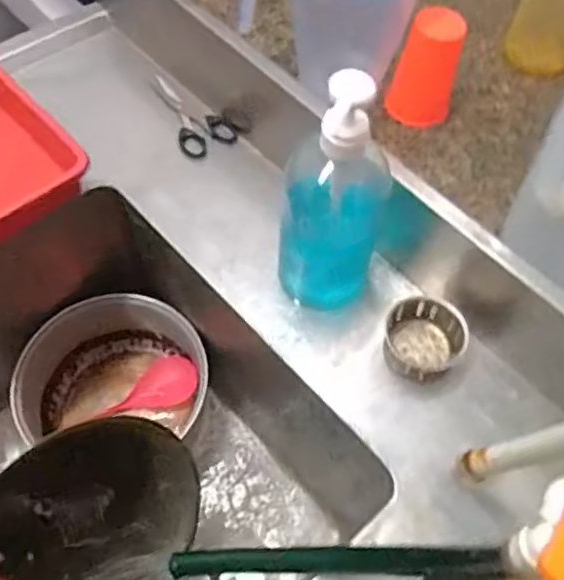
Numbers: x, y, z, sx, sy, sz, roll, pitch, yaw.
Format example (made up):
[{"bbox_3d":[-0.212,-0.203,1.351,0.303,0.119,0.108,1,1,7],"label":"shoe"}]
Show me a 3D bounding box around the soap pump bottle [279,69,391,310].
[{"bbox_3d":[0.045,-0.073,0.515,0.082,0.249,0.063,12,59,5],"label":"soap pump bottle"}]

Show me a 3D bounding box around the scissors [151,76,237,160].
[{"bbox_3d":[-0.113,-0.214,0.731,0.065,0.009,0.131,-28,64,-18],"label":"scissors"}]

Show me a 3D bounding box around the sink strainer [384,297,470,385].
[{"bbox_3d":[0.136,0.043,0.565,0.071,0.050,0.075,1,59,-2],"label":"sink strainer"}]

